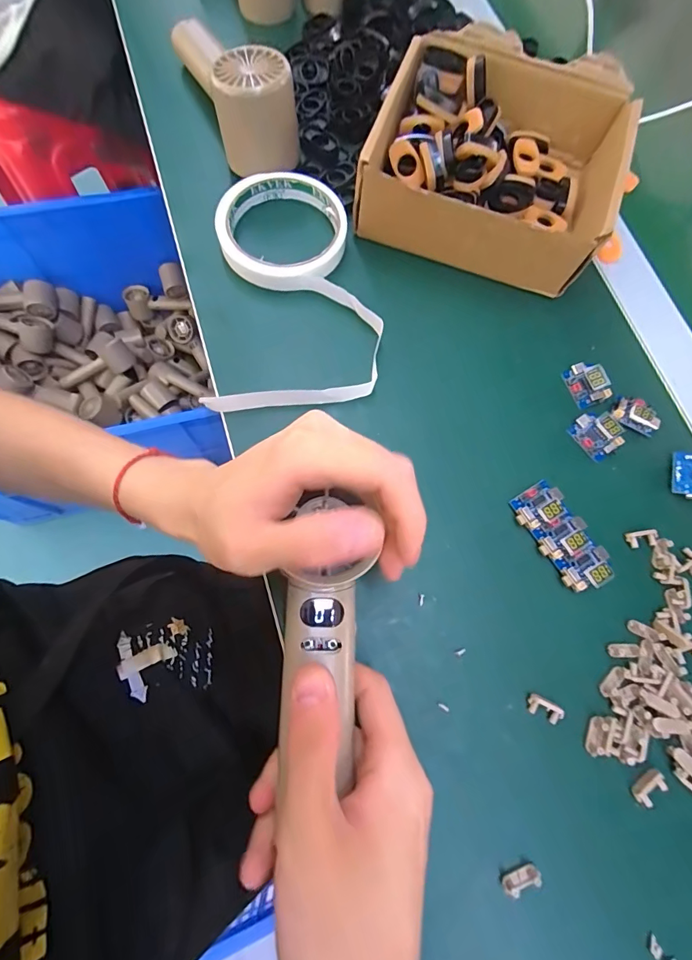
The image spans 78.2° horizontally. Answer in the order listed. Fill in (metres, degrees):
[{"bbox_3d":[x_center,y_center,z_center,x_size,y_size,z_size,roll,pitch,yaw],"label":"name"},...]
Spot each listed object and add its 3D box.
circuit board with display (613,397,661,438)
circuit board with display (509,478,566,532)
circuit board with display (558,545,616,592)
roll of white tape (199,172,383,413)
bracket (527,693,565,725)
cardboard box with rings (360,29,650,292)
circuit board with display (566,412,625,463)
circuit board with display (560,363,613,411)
[{"bbox_3d":[0.196,-0.044,0.283,0.030,0.013,0.020,31,75,7],"label":"circuit board with display"},{"bbox_3d":[0.120,0.015,0.263,0.033,0.014,0.022,-29,77,-9],"label":"circuit board with display"},{"bbox_3d":[0.145,0.053,0.252,0.032,0.014,0.017,-31,77,-10],"label":"circuit board with display"},{"bbox_3d":[-0.034,-0.133,0.294,0.113,0.014,0.187,1,74,-1],"label":"roll of white tape"},{"bbox_3d":[0.110,0.126,0.234,0.019,0.006,0.010,28,75,6],"label":"bracket"},{"bbox_3d":[0.108,-0.230,0.309,0.167,0.055,0.148,18,74,4],"label":"cardboard box with rings"},{"bbox_3d":[0.165,-0.030,0.278,0.021,0.014,0.030,-34,78,-10],"label":"circuit board with display"},{"bbox_3d":[0.164,-0.066,0.289,0.021,0.014,0.030,-26,76,-8],"label":"circuit board with display"}]

